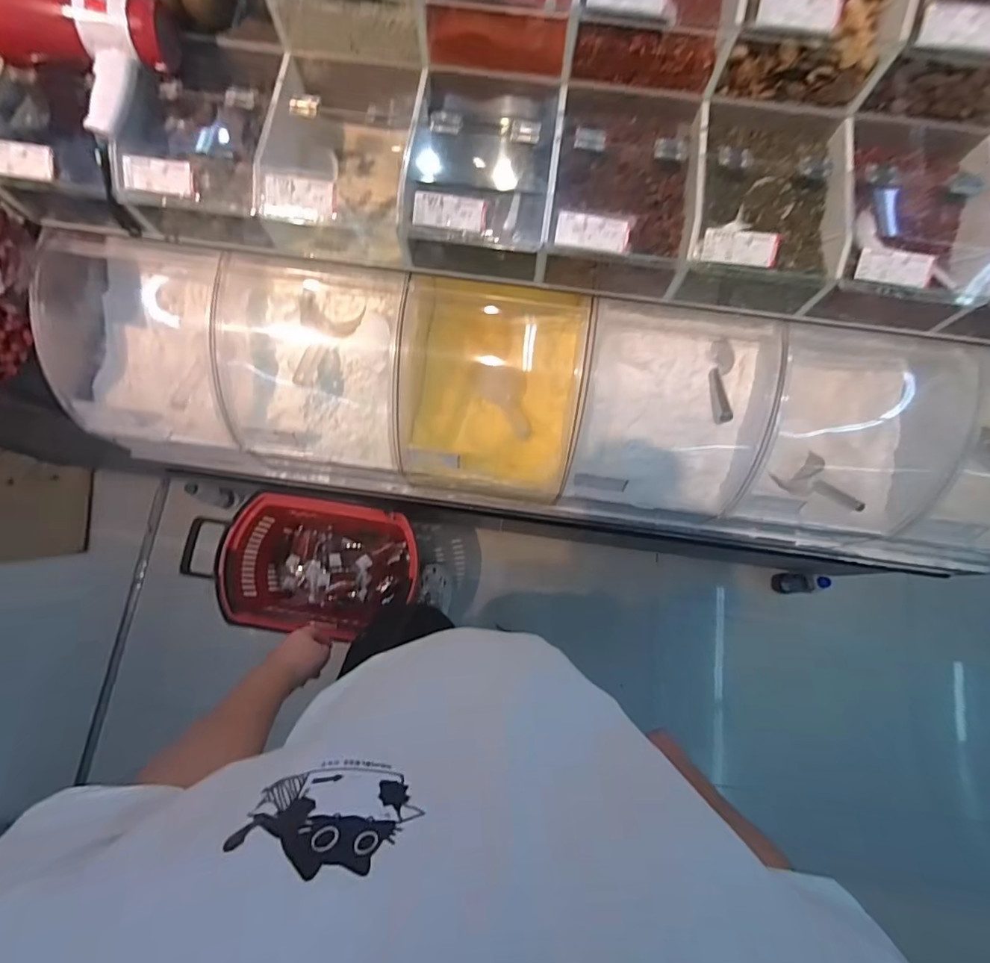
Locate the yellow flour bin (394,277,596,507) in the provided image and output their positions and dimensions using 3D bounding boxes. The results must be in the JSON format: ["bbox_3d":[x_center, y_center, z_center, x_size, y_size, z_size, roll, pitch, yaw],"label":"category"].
[{"bbox_3d":[-0.007,-0.180,0.939,0.297,0.265,0.347,8,76,2],"label":"yellow flour bin"}]

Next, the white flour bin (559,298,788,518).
[{"bbox_3d":[0.302,-0.115,0.887,0.293,0.218,0.295,7,76,2],"label":"white flour bin"}]

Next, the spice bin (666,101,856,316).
[{"bbox_3d":[0.376,-0.381,0.747,0.206,0.166,0.240,8,76,2],"label":"spice bin"}]

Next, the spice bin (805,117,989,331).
[{"bbox_3d":[0.574,-0.356,0.722,0.199,0.156,0.240,7,76,2],"label":"spice bin"}]

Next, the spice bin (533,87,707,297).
[{"bbox_3d":[0.179,-0.410,0.758,0.198,0.180,0.247,6,76,2],"label":"spice bin"}]

